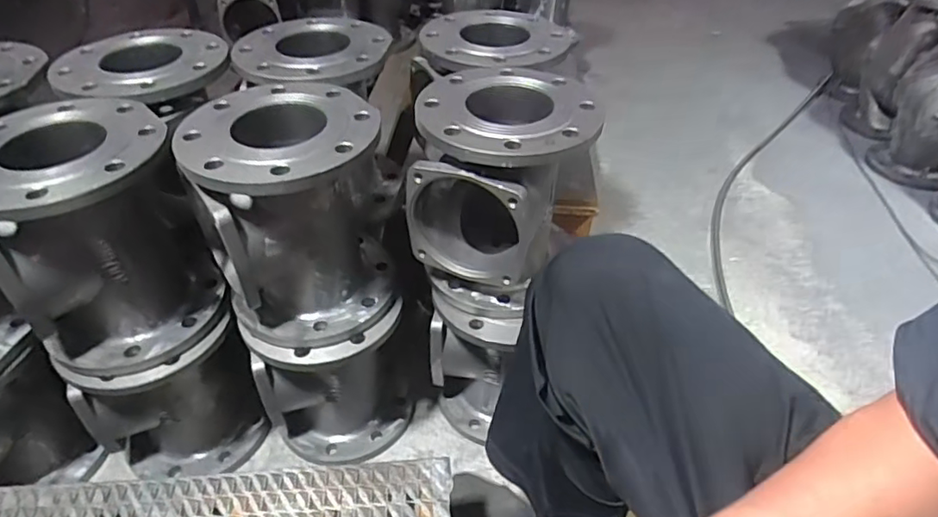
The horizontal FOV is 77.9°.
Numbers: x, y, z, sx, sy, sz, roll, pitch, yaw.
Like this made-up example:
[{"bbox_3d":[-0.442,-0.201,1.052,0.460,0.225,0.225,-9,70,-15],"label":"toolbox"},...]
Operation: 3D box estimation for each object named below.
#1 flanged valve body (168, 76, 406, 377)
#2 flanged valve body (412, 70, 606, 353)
[{"bbox_3d":[-0.207,-0.043,0.712,0.198,0.262,0.215,-14,43,-17],"label":"flanged valve body"},{"bbox_3d":[0.041,-0.071,0.747,0.195,0.262,0.213,0,41,0],"label":"flanged valve body"}]

